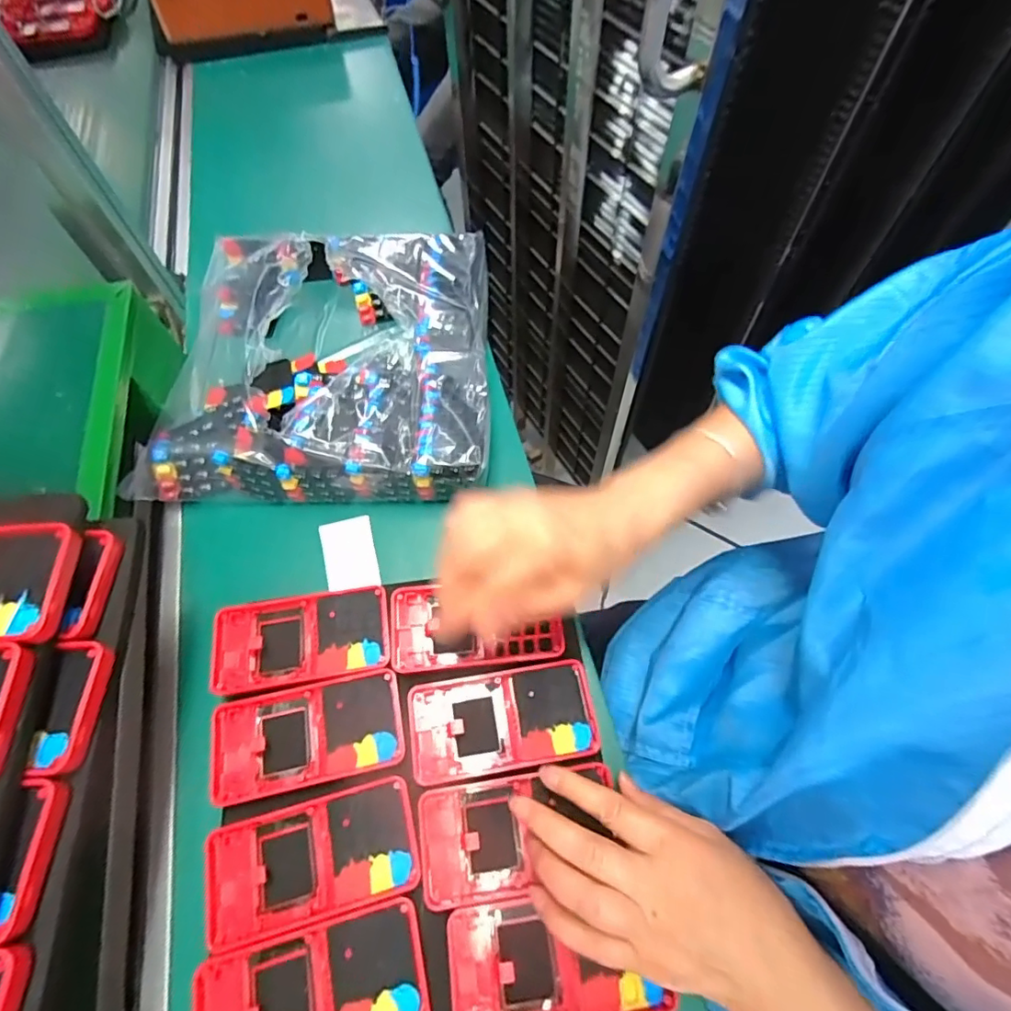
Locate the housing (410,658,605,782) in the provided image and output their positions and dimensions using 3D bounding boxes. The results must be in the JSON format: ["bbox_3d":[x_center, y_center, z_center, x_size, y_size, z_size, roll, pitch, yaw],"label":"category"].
[{"bbox_3d":[-0.002,0.144,0.360,0.121,0.015,0.063,-9,63,-4],"label":"housing"}]

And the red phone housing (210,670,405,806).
[{"bbox_3d":[-0.130,0.151,0.354,0.121,0.008,0.061,-10,63,-4],"label":"red phone housing"}]

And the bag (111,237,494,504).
[{"bbox_3d":[-0.158,-0.140,0.493,0.278,0.074,0.291,-3,62,0],"label":"bag"}]

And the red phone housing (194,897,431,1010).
[{"bbox_3d":[-0.105,0.262,0.287,0.121,0.007,0.060,-13,63,-6],"label":"red phone housing"}]

